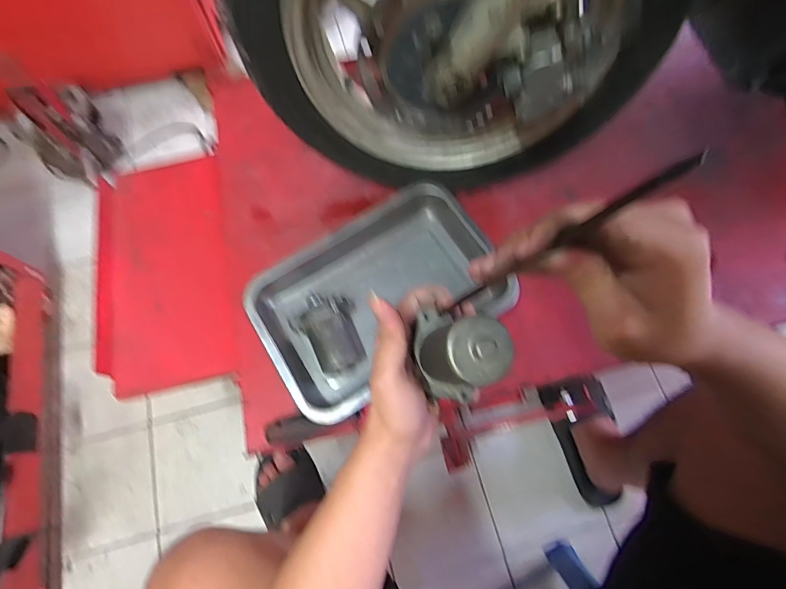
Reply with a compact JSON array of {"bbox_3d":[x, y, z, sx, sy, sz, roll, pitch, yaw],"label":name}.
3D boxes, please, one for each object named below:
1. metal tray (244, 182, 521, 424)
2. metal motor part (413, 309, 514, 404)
[{"bbox_3d":[-0.022,-0.002,0.566,0.307,0.058,0.214,-32,73,-10],"label":"metal tray"},{"bbox_3d":[0.051,0.043,0.323,0.055,0.080,0.060,23,71,-15],"label":"metal motor part"}]

